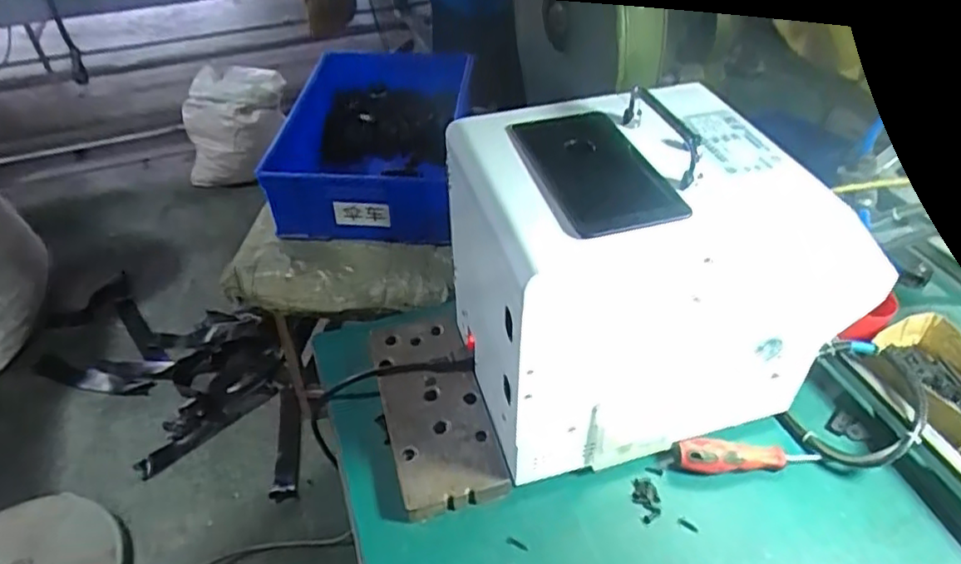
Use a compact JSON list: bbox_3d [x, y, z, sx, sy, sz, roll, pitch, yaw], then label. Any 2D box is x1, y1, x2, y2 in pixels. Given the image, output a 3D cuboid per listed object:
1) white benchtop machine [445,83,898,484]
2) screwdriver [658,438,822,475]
[{"bbox_3d":[0.155,-0.014,0.626,0.331,0.296,0.248,-12,44,-11],"label":"white benchtop machine"},{"bbox_3d":[0.253,0.168,0.615,0.148,0.026,0.025,-1,43,0],"label":"screwdriver"}]

